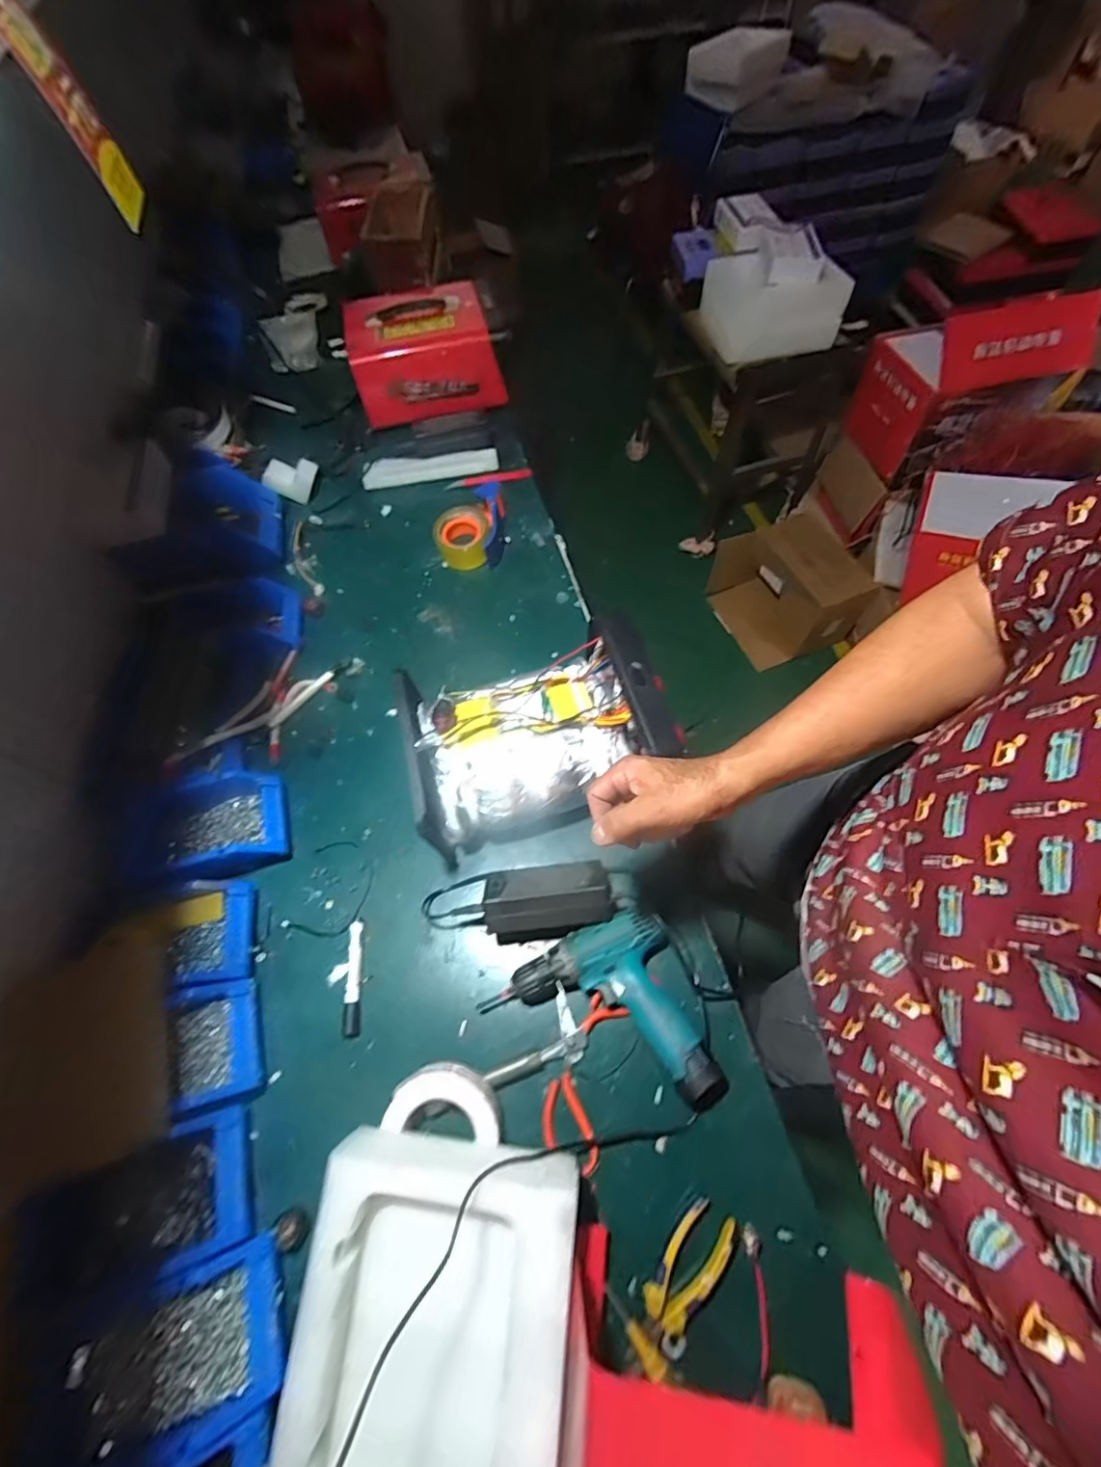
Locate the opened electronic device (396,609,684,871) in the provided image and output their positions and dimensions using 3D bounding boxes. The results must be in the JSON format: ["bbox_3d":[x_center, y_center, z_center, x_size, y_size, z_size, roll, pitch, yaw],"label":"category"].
[{"bbox_3d":[-0.023,0.010,0.714,0.312,0.163,0.214,-16,63,-5],"label":"opened electronic device"}]

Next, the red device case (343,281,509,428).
[{"bbox_3d":[-0.244,-0.759,1.078,0.289,0.165,0.182,-14,63,-3],"label":"red device case"}]

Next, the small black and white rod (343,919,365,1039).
[{"bbox_3d":[-0.238,0.294,0.653,0.019,0.014,0.129,-5,63,1],"label":"small black and white rod"}]

